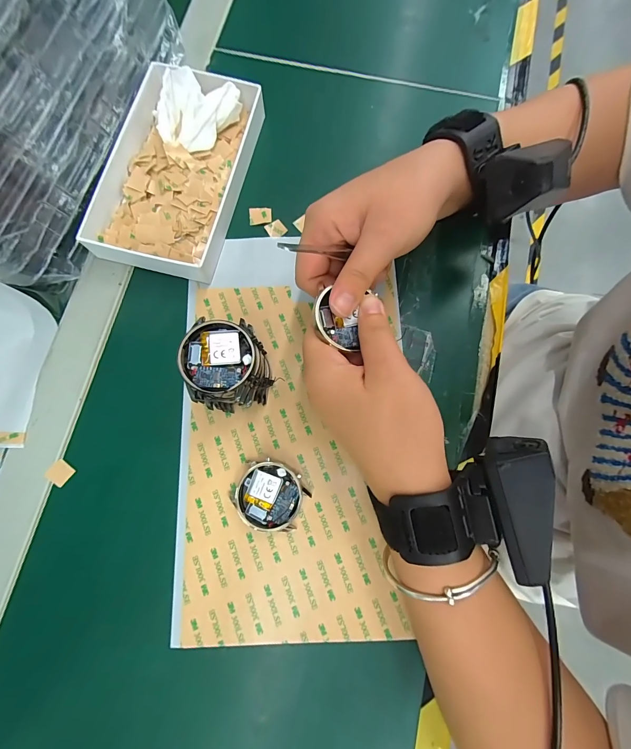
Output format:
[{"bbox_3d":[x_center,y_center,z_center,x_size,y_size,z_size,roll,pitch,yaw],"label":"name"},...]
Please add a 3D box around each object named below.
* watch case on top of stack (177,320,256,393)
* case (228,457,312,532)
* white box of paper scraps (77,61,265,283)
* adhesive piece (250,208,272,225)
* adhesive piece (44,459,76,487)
[{"bbox_3d":[-0.059,-0.011,0.192,0.042,0.008,0.044,16,79,4],"label":"watch case on top of stack"},{"bbox_3d":[-0.033,0.085,0.223,0.048,0.012,0.044,25,79,5],"label":"case"},{"bbox_3d":[-0.120,-0.167,0.266,0.109,0.034,0.179,13,78,3],"label":"white box of paper scraps"},{"bbox_3d":[-0.047,-0.137,0.273,0.019,0.004,0.014,-3,78,0],"label":"adhesive piece"},{"bbox_3d":[-0.186,0.072,0.232,0.015,0.004,0.015,40,72,-6],"label":"adhesive piece"}]

